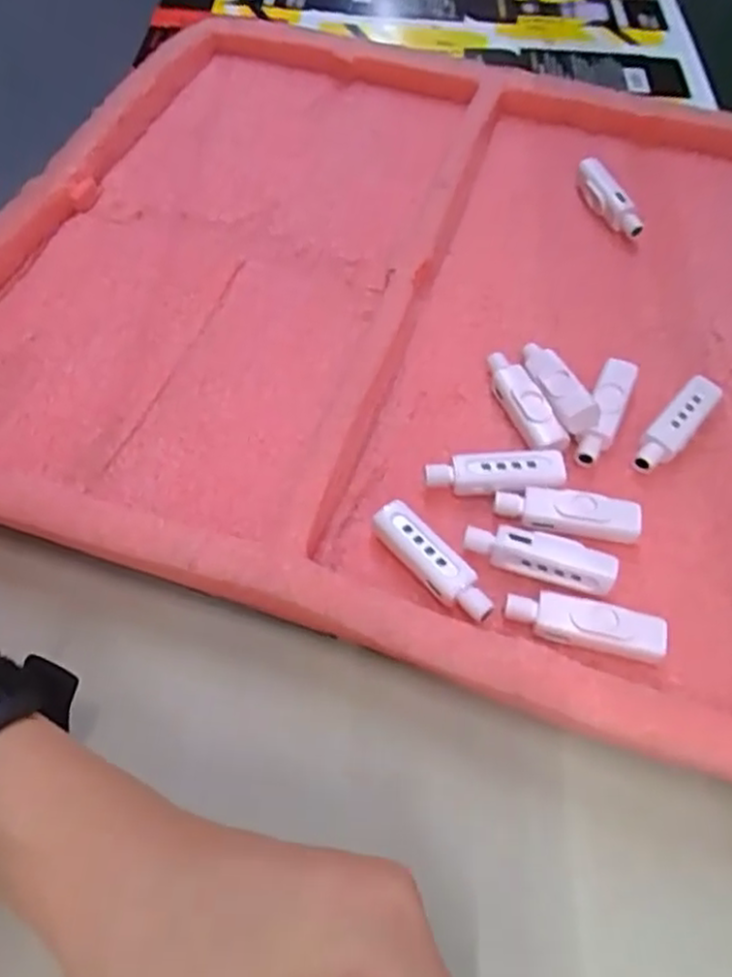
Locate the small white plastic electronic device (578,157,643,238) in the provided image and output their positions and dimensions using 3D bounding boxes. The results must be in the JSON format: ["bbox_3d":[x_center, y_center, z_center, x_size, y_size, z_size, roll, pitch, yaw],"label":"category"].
[{"bbox_3d":[0.133,-0.157,0.397,0.014,0.015,0.054,-15,60,-10],"label":"small white plastic electronic device"}]

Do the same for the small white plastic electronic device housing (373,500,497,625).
[{"bbox_3d":[0.025,0.029,0.277,0.014,0.018,0.055,-34,64,-20],"label":"small white plastic electronic device housing"}]

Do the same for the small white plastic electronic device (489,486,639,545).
[{"bbox_3d":[0.080,0.011,0.290,0.056,0.014,0.016,10,58,5],"label":"small white plastic electronic device"}]

